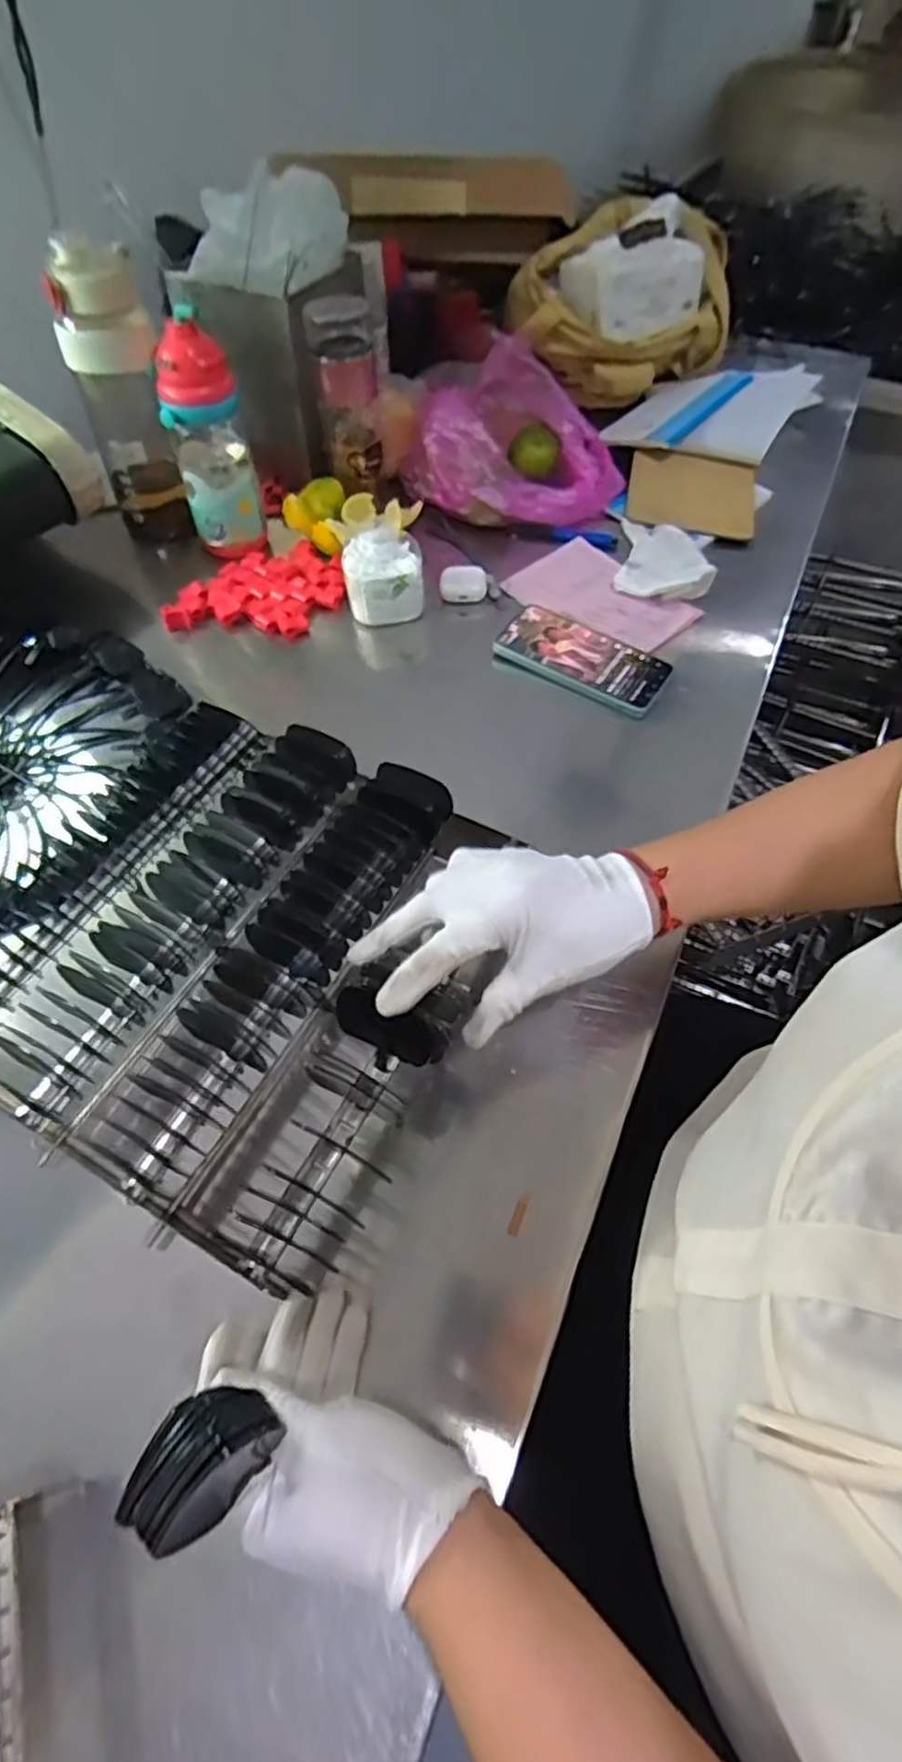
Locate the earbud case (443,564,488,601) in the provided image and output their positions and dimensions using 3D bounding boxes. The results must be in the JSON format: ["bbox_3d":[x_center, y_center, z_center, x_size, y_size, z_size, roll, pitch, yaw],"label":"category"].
[{"bbox_3d":[0.013,-0.306,0.744,0.048,0.022,0.038,4,56,2],"label":"earbud case"}]

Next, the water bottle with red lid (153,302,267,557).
[{"bbox_3d":[-0.246,-0.450,0.735,0.075,0.194,0.075,-12,57,-9],"label":"water bottle with red lid"}]

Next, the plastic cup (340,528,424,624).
[{"bbox_3d":[-0.068,-0.307,0.723,0.076,0.052,0.080,0,56,-1],"label":"plastic cup"}]

